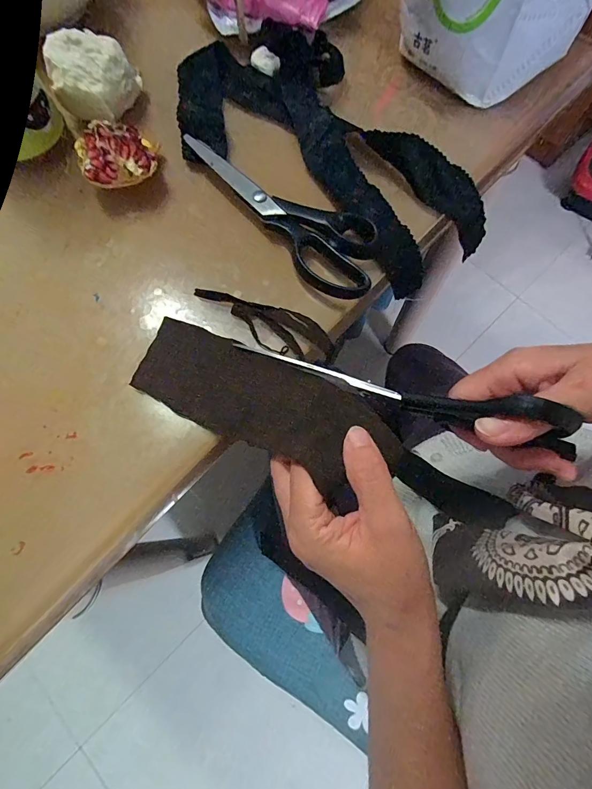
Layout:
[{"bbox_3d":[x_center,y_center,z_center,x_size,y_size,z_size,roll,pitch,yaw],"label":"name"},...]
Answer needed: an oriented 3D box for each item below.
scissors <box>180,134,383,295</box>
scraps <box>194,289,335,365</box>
[{"bbox_3d":[-0.005,-0.158,0.317,0.071,0.015,0.197,-38,76,-12],"label":"scissors"},{"bbox_3d":[-0.025,-0.053,0.292,0.113,0.009,0.035,17,72,4],"label":"scraps"}]

